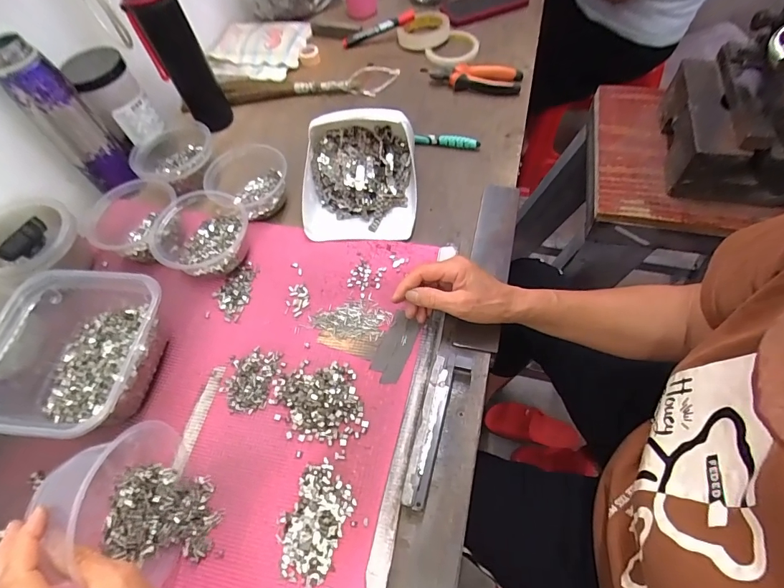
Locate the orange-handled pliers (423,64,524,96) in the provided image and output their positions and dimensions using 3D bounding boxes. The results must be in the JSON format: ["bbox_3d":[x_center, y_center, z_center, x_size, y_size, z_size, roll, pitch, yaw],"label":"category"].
[{"bbox_3d":[0.135,-0.373,0.690,0.164,0.026,0.065,10,61,12],"label":"orange-handled pliers"}]

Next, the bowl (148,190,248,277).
[{"bbox_3d":[-0.248,-0.071,0.520,0.118,0.054,0.115,-3,59,5],"label":"bowl"}]

